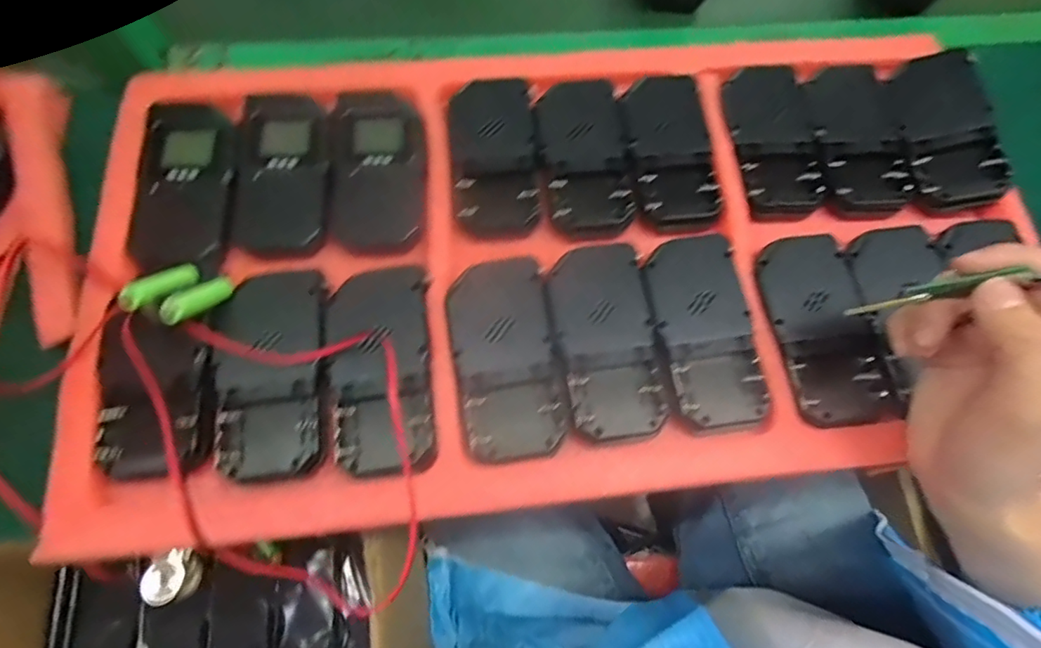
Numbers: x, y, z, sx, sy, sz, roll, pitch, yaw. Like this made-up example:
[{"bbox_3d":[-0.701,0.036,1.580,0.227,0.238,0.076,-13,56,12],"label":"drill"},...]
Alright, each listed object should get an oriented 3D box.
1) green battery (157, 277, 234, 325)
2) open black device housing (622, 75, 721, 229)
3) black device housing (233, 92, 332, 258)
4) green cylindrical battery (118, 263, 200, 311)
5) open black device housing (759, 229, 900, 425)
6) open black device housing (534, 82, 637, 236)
[{"bbox_3d":[-0.169,-0.015,0.281,0.012,0.011,0.055,16,25,4],"label":"green battery"},{"bbox_3d":[0.100,-0.121,0.358,0.055,0.015,0.117,-5,70,-4],"label":"open black device housing"},{"bbox_3d":[-0.151,-0.097,0.338,0.056,0.013,0.117,-8,70,-5],"label":"black device housing"},{"bbox_3d":[-0.188,-0.020,0.277,0.010,0.010,0.045,24,31,7],"label":"green cylindrical battery"},{"bbox_3d":[0.179,-0.001,0.309,0.059,0.009,0.116,-9,70,-5],"label":"open black device housing"},{"bbox_3d":[0.043,-0.113,0.355,0.059,0.019,0.114,-5,70,-4],"label":"open black device housing"}]

